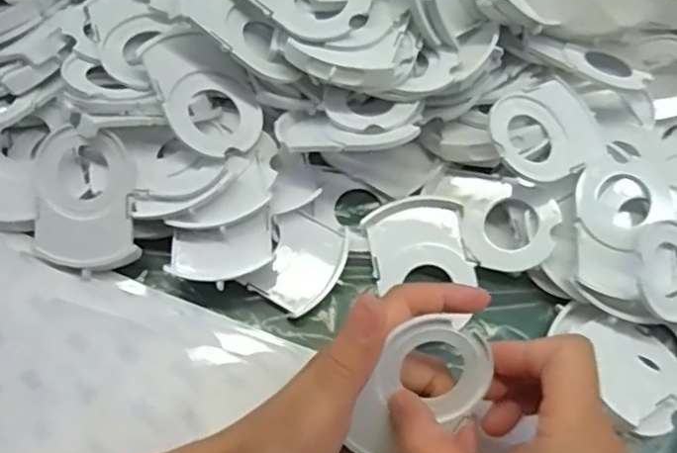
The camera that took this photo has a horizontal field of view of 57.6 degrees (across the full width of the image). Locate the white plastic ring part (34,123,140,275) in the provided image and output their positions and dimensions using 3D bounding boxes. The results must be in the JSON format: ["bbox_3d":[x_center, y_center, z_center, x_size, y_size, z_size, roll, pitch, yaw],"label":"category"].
[{"bbox_3d":[-0.140,-0.014,0.339,0.058,0.013,0.076,4,89,7],"label":"white plastic ring part"}]

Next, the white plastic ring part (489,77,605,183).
[{"bbox_3d":[0.119,-0.053,0.346,0.072,0.008,0.055,-25,81,-25],"label":"white plastic ring part"}]

